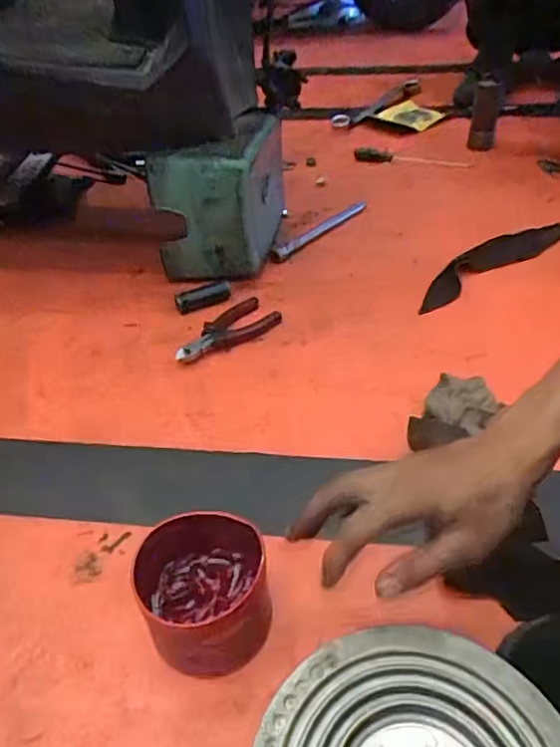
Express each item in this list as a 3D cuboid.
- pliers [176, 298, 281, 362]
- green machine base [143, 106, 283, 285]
[{"bbox_3d":[-0.072,-0.056,0.777,0.156,0.024,0.076,-32,48,-30],"label":"pliers"},{"bbox_3d":[-0.086,-0.274,0.905,0.143,0.195,0.251,8,41,13],"label":"green machine base"}]

